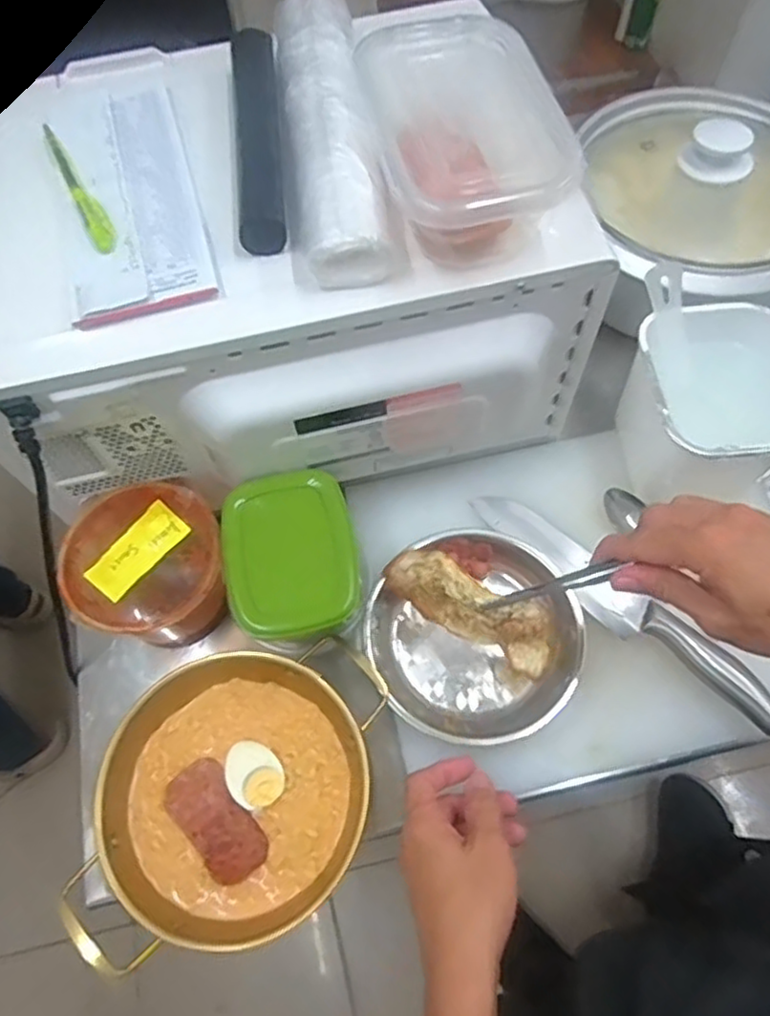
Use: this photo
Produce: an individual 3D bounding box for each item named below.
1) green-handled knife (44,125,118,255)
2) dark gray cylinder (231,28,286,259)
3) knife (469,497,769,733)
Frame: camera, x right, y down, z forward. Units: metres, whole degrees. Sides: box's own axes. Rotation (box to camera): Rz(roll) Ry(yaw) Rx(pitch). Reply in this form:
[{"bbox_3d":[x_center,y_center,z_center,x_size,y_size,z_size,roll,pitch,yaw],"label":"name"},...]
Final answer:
[{"bbox_3d":[-0.204,-0.216,0.457,0.016,0.009,0.131,-26,67,-10],"label":"green-handled knife"},{"bbox_3d":[-0.087,-0.260,0.466,0.030,0.023,0.209,-7,65,-2],"label":"dark gray cylinder"},{"bbox_3d":[0.187,0.068,0.547,0.272,0.021,0.035,39,72,17],"label":"knife"}]

